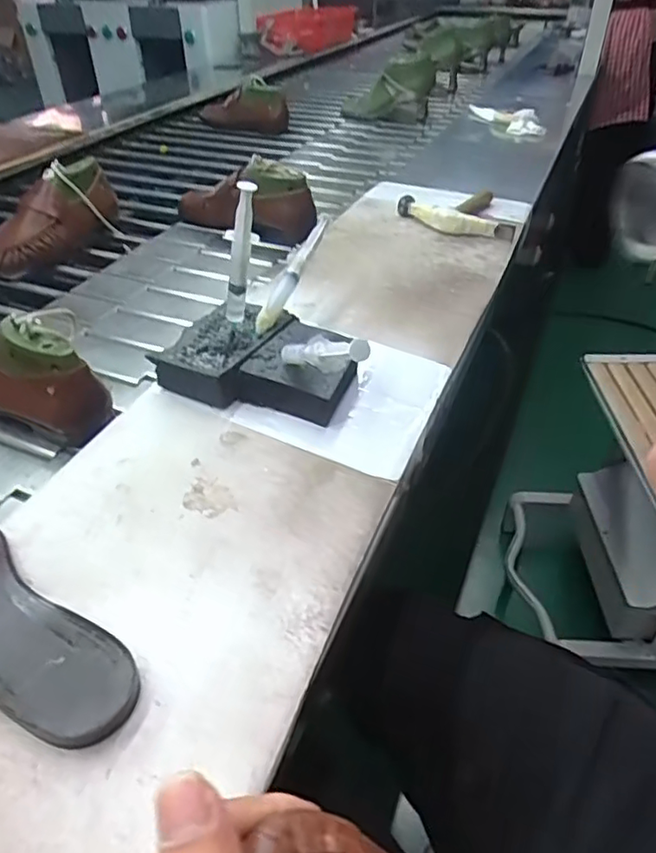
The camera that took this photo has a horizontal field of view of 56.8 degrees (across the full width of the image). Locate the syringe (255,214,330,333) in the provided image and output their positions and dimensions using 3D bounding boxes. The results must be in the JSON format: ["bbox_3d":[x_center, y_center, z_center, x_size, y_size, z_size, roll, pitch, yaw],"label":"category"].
[{"bbox_3d":[-0.033,-0.152,0.596,0.016,0.019,0.150,16,65,20],"label":"syringe"}]

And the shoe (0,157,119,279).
[{"bbox_3d":[-0.421,-0.323,0.920,0.092,0.112,0.258,13,41,16],"label":"shoe"}]

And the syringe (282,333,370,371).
[{"bbox_3d":[-0.011,-0.054,0.463,0.018,0.026,0.149,-20,12,-22],"label":"syringe"}]

